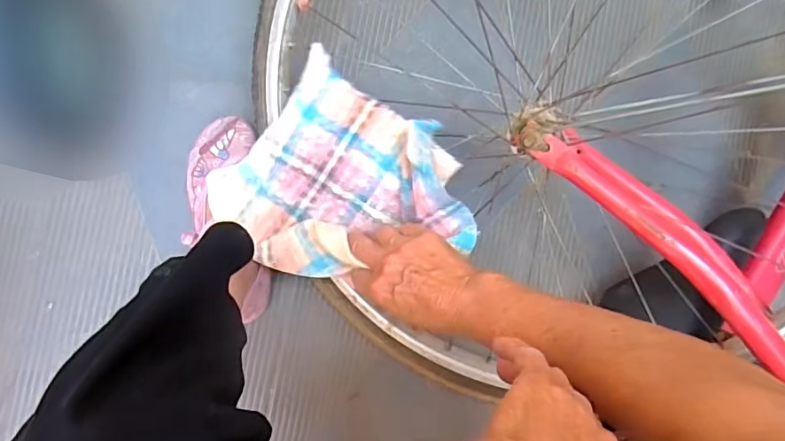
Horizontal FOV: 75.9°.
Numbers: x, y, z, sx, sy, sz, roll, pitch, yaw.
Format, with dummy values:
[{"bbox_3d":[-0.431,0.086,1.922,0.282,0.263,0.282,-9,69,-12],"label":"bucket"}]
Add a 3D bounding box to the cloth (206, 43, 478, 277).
[{"bbox_3d":[-0.048,-0.028,0.501,0.247,0.049,0.197,35,107,9],"label":"cloth"}]

